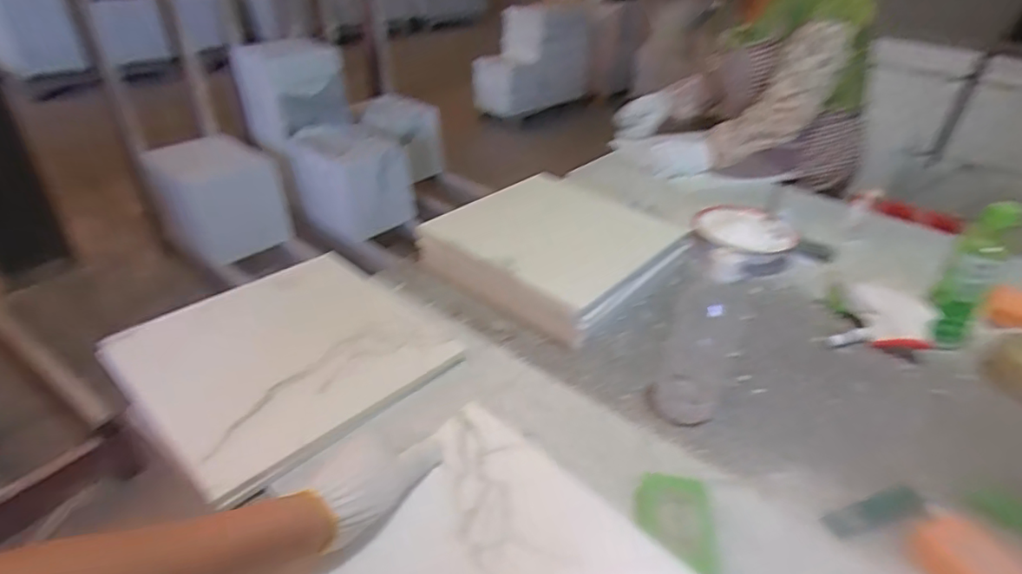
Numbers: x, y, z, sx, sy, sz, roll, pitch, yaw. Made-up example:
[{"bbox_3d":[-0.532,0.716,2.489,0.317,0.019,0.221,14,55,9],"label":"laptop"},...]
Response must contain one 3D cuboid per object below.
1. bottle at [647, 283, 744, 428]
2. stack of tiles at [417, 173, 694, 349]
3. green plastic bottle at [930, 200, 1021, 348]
[{"bbox_3d":[0.246,0.064,0.721,0.082,0.058,0.267,20,39,22],"label":"bottle"},{"bbox_3d":[0.062,-0.064,0.872,0.313,0.069,0.286,26,42,29],"label":"stack of tiles"},{"bbox_3d":[0.596,-0.014,0.732,0.048,0.187,0.065,-22,43,-31],"label":"green plastic bottle"}]

